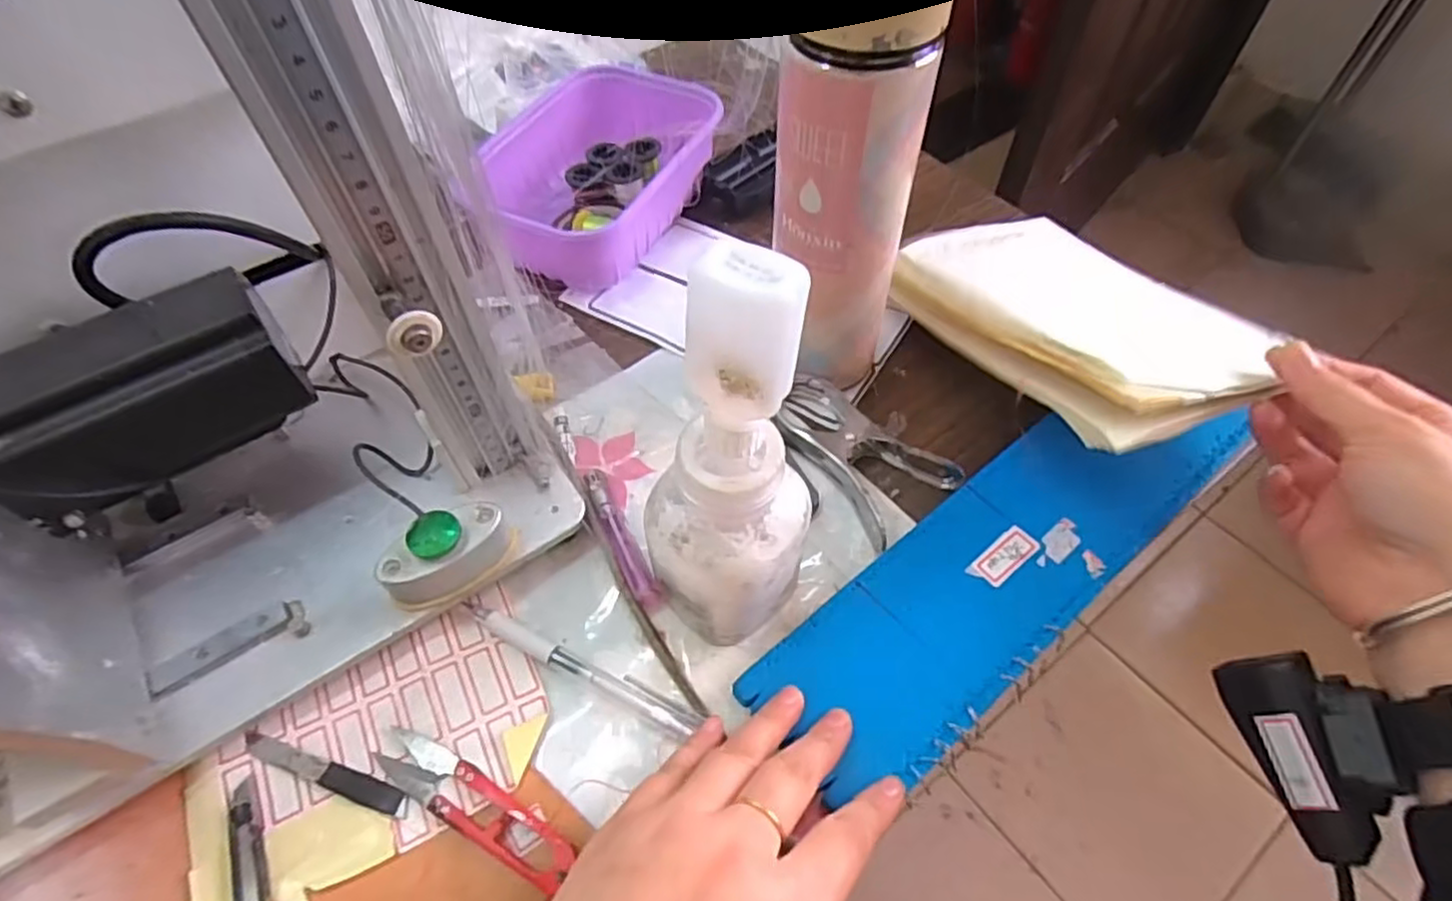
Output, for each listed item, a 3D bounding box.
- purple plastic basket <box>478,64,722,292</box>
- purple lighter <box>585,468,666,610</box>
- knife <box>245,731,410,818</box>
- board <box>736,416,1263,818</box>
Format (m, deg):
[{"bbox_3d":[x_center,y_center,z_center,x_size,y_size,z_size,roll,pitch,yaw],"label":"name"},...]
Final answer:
[{"bbox_3d":[-0.095,-0.195,0.508,0.149,0.061,0.173,22,59,16],"label":"purple plastic basket"},{"bbox_3d":[-0.053,0.046,0.362,0.013,0.020,0.078,-24,58,-15],"label":"purple lighter"},{"bbox_3d":[-0.173,0.138,0.305,0.083,0.004,0.010,15,57,11],"label":"knife"},{"bbox_3d":[0.142,0.052,0.348,0.282,0.007,0.085,-31,60,-18],"label":"board"}]

